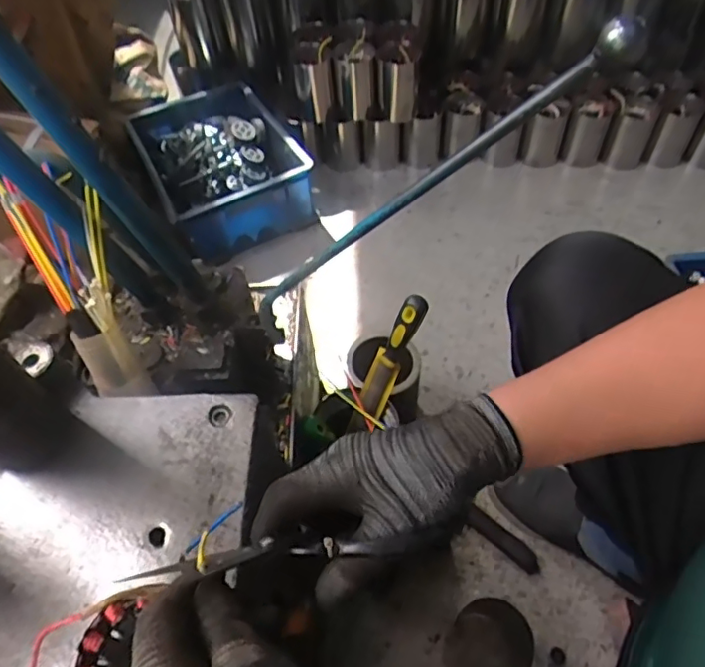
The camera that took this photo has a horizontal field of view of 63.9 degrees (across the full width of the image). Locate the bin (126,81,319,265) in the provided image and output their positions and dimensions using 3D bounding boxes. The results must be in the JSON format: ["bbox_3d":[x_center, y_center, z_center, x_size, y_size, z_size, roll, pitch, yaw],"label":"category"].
[{"bbox_3d":[-0.290,-0.374,1.260,0.291,0.151,0.407,-23,56,-12],"label":"bin"}]

